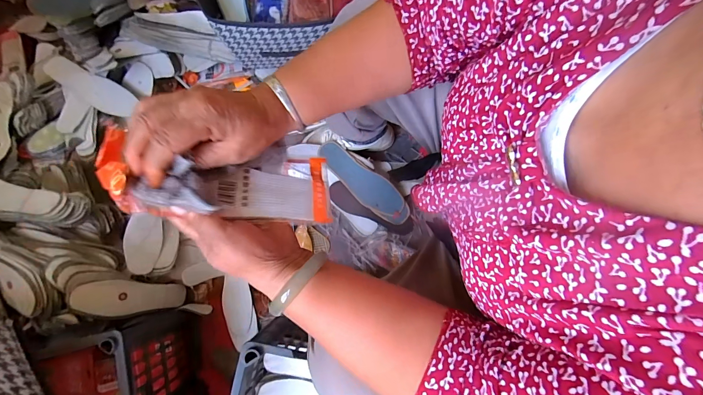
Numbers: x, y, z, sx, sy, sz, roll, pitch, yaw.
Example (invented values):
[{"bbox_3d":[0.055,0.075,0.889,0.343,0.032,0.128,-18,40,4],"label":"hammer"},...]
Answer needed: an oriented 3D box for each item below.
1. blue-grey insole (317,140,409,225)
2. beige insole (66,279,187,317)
[{"bbox_3d":[0.030,-0.033,0.789,0.271,0.013,0.083,36,97,-6],"label":"blue-grey insole"},{"bbox_3d":[-0.450,0.210,0.656,0.010,0.209,0.067,-22,64,26],"label":"beige insole"}]

